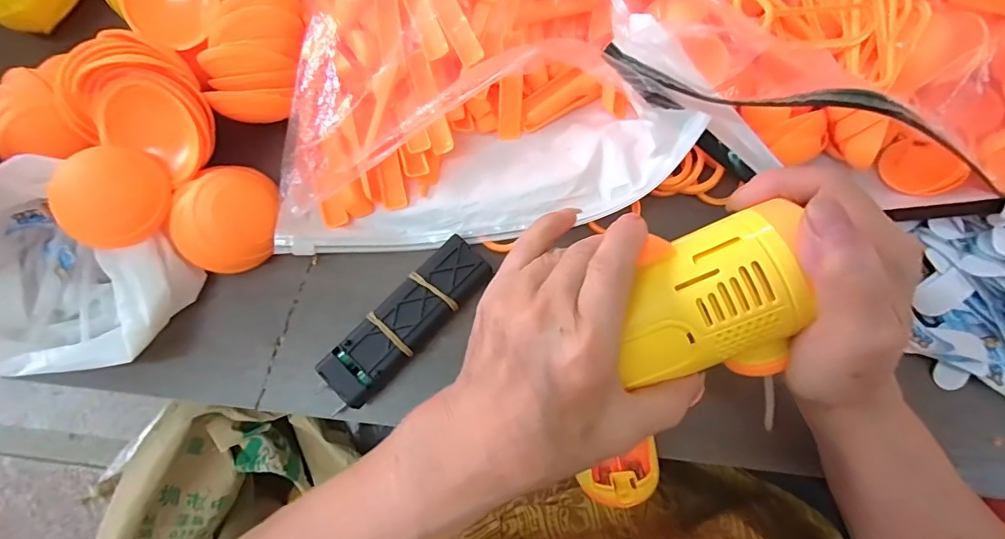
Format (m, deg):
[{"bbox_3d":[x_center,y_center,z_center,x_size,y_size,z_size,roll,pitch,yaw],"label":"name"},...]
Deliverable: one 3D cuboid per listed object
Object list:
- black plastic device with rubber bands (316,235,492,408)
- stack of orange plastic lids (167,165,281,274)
[{"bbox_3d":[-0.053,0.028,0.278,0.032,0.024,0.106,43,82,9],"label":"black plastic device with rubber bands"},{"bbox_3d":[-0.158,-0.029,0.281,0.057,0.038,0.052,-34,80,-6],"label":"stack of orange plastic lids"}]

